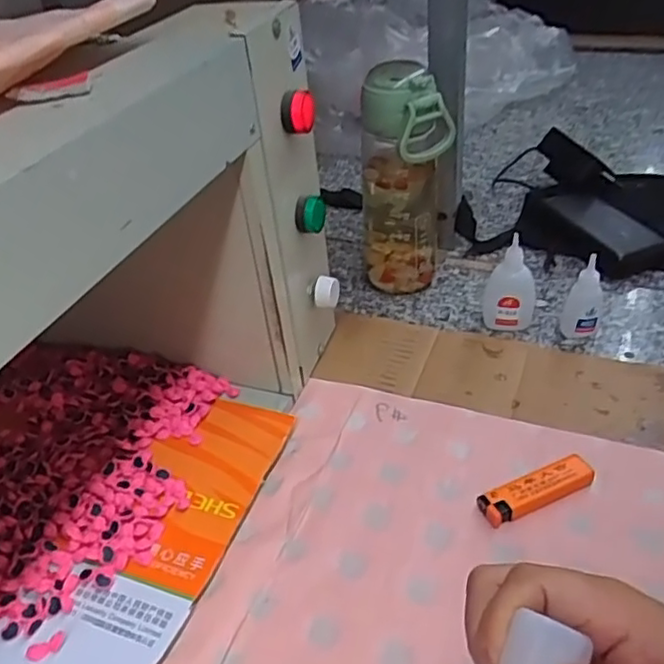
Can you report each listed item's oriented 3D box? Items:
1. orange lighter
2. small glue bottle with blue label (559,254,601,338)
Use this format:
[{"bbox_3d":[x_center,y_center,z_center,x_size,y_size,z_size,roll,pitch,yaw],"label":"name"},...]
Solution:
[{"bbox_3d":[0.140,0.108,0.451,0.080,0.015,0.024,-15,39,-15],"label":"orange lighter"},{"bbox_3d":[0.221,-0.032,0.579,0.030,0.078,0.029,12,40,19],"label":"small glue bottle with blue label"}]

